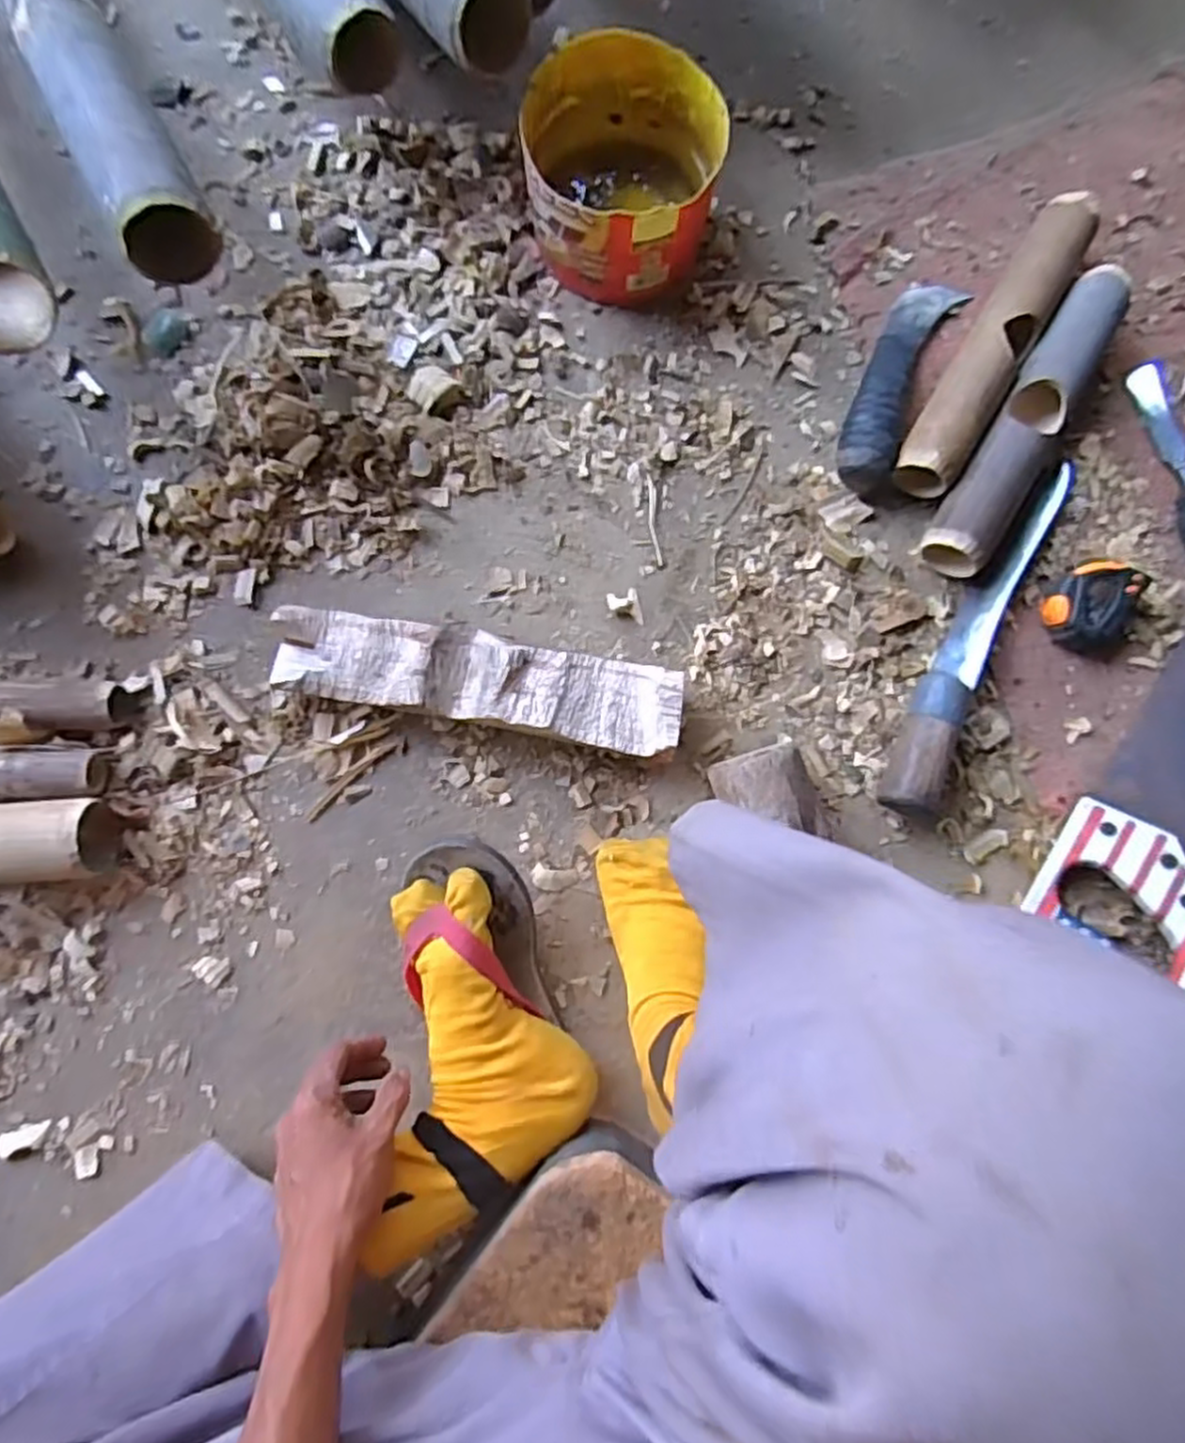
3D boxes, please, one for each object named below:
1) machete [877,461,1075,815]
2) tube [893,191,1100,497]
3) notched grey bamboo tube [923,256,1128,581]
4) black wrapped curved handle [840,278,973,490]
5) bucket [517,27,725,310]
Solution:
[{"bbox_3d":[0.310,-0.073,0.593,0.042,0.048,0.323,29,84,1],"label":"machete"},{"bbox_3d":[0.335,-0.311,0.620,0.052,0.053,0.271,30,84,1],"label":"tube"},{"bbox_3d":[0.360,-0.239,0.610,0.061,0.054,0.276,32,84,2],"label":"notched grey bamboo tube"},{"bbox_3d":[0.255,-0.286,0.622,0.052,0.037,0.203,24,84,1],"label":"black wrapped curved handle"},{"bbox_3d":[0.024,-0.441,0.606,0.151,0.098,0.151,0,84,-2],"label":"bucket"}]

